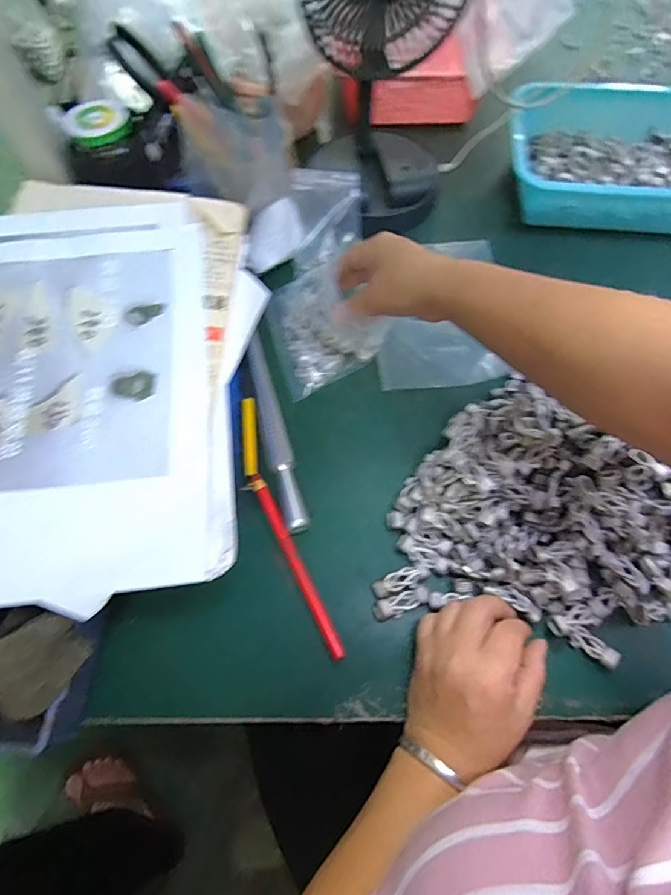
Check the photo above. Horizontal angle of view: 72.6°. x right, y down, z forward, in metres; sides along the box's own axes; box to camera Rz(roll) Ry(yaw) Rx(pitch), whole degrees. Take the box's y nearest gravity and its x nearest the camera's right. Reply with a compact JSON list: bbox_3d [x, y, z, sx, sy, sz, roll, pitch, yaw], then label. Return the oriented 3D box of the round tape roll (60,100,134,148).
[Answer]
[{"bbox_3d":[-0.208,-0.281,0.396,0.054,0.016,0.042,-40,69,-16],"label":"round tape roll"}]

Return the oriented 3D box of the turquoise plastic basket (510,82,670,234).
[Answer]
[{"bbox_3d":[0.346,-0.349,0.549,0.273,0.067,0.189,9,65,6],"label":"turquoise plastic basket"}]

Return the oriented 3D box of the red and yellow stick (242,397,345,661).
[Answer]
[{"bbox_3d":[-0.051,0.062,0.405,0.028,0.011,0.247,-20,65,-7],"label":"red and yellow stick"}]

